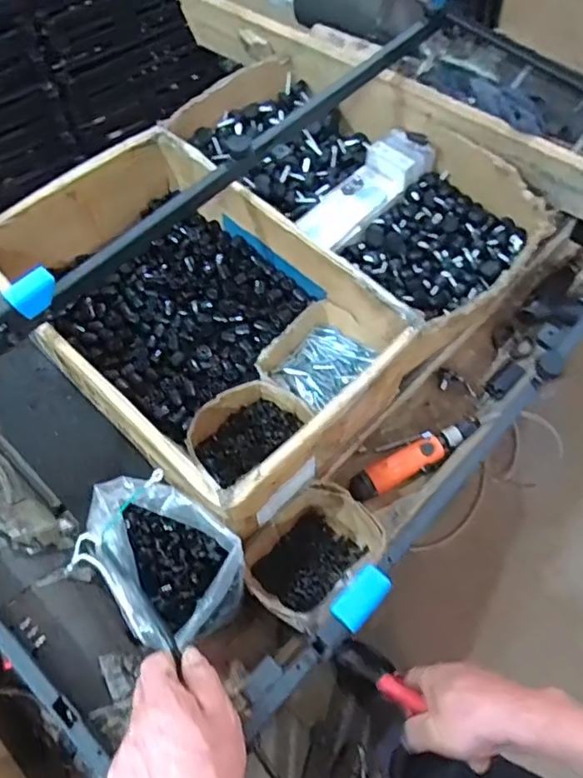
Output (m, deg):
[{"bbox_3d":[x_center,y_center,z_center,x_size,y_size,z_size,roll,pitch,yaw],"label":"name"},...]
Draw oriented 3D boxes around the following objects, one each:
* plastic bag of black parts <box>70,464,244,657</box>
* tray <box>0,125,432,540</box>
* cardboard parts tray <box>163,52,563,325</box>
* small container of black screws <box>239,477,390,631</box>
[{"bbox_3d":[-0.144,0.184,0.638,0.183,0.101,0.134,37,68,17],"label":"plastic bag of black parts"},{"bbox_3d":[-0.128,-0.108,0.822,0.539,0.160,0.392,38,68,17],"label":"tray"},{"bbox_3d":[0.111,-0.359,0.961,0.613,0.109,0.304,40,69,18],"label":"cardboard parts tray"},{"bbox_3d":[0.022,0.208,0.740,0.164,0.072,0.126,-33,68,-17],"label":"small container of black screws"}]

